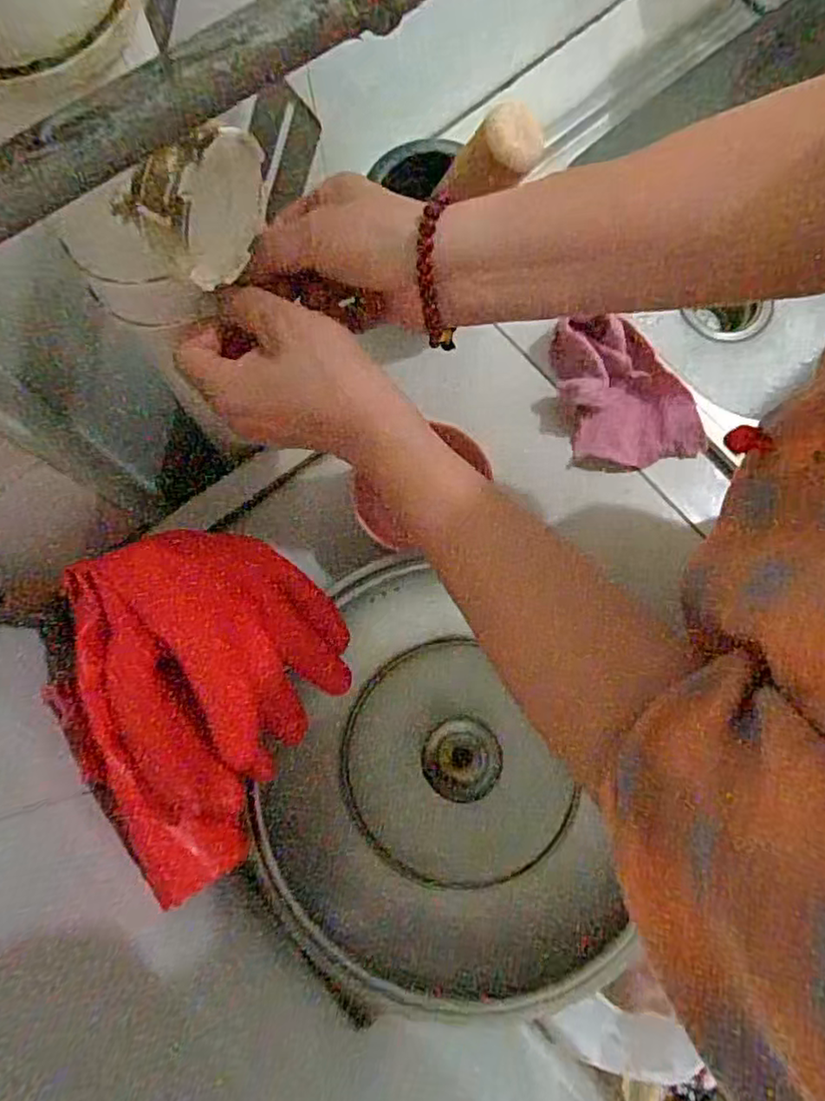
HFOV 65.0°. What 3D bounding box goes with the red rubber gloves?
[{"bbox_3d":[-0.127,0.078,0.414,0.164,0.056,0.194,-35,79,-8],"label":"red rubber gloves"}]

